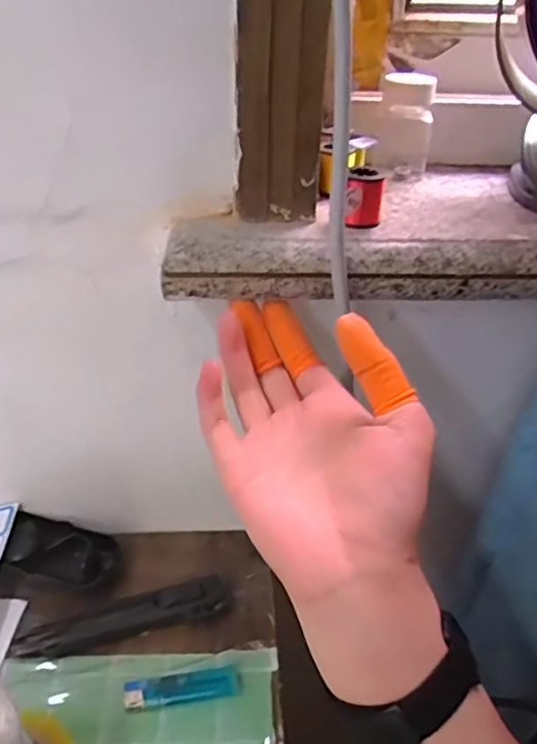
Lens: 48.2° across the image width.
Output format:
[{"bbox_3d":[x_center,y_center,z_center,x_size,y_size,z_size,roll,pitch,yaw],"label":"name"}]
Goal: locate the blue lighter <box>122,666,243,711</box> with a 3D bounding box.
[{"bbox_3d":[-0.060,0.222,0.422,0.078,0.011,0.020,-5,36,-10],"label":"blue lighter"}]

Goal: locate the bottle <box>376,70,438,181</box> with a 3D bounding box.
[{"bbox_3d":[0.102,-0.185,0.448,0.041,0.070,0.036,8,36,8],"label":"bottle"}]

